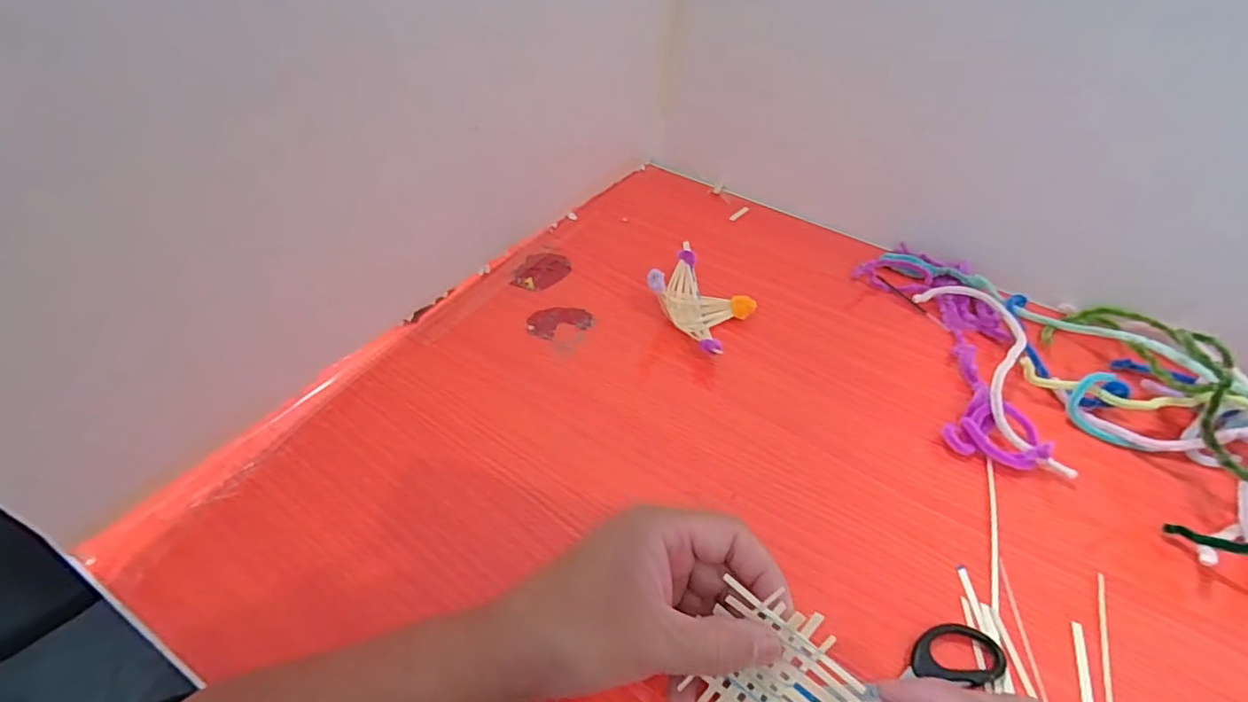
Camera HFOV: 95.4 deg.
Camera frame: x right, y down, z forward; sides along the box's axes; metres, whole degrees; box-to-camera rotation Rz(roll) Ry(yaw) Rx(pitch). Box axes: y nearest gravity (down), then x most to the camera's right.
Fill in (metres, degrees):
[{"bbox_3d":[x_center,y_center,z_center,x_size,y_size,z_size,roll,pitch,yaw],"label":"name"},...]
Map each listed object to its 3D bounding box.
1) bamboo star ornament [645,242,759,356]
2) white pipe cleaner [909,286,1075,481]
[{"bbox_3d":[0.061,-0.039,0.480,0.082,0.038,0.077,29,51,21],"label":"bamboo star ornament"},{"bbox_3d":[0.301,0.013,0.455,0.061,0.034,0.189,3,47,-2],"label":"white pipe cleaner"}]

